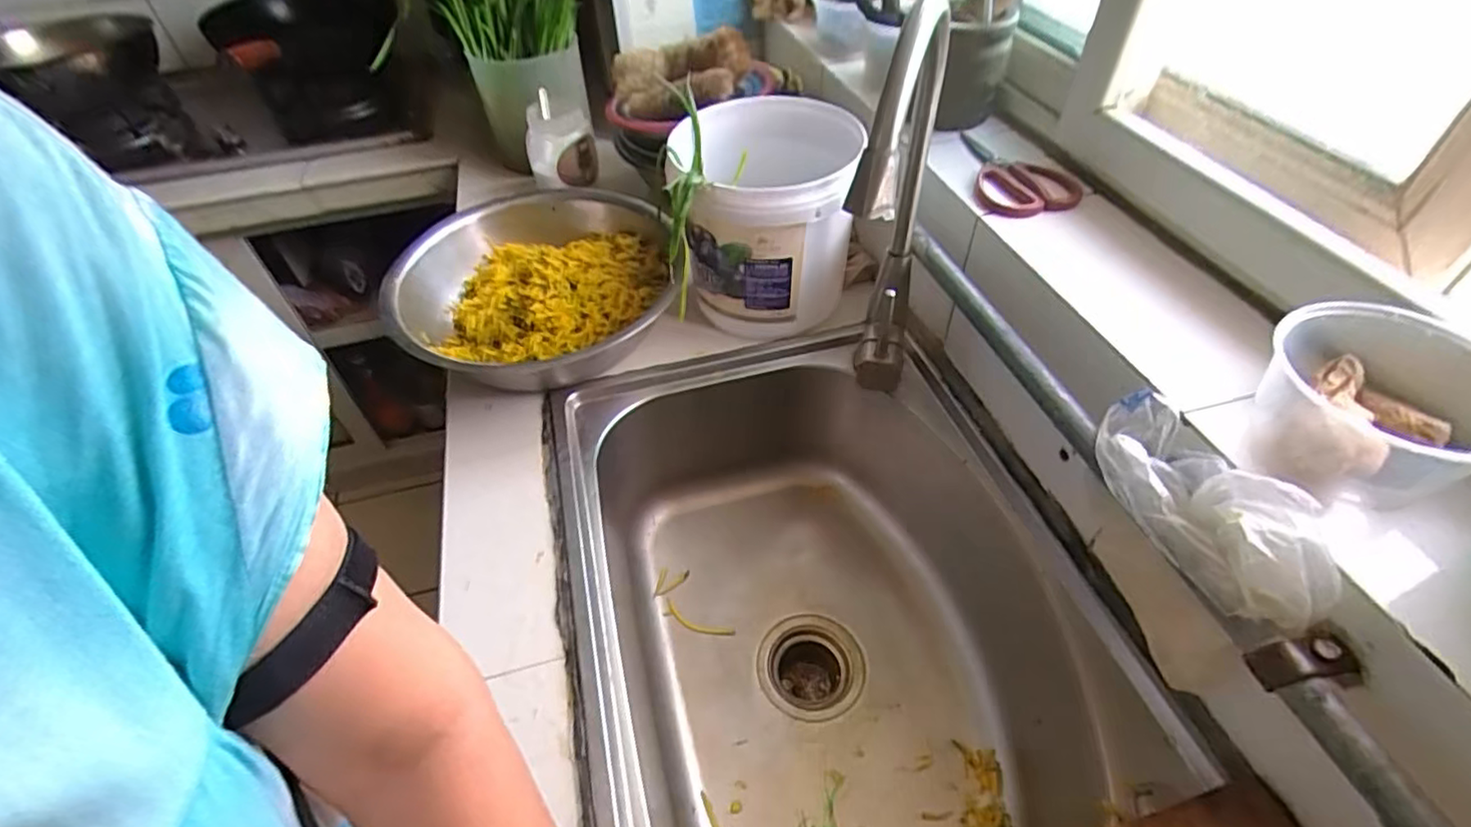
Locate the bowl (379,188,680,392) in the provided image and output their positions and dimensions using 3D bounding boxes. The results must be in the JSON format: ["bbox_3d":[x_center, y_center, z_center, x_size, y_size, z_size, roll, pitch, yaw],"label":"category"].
[{"bbox_3d":[-0.217,-0.138,0.730,0.277,0.118,0.301,-2,46,2],"label":"bowl"}]

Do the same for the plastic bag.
[{"bbox_3d":[0.267,0.043,0.370,0.054,0.049,0.149,-12,47,-8],"label":"plastic bag"}]

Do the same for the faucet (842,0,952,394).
[{"bbox_3d":[0.119,-0.125,0.505,0.045,0.337,0.211,8,46,13],"label":"faucet"}]

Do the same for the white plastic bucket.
[{"bbox_3d":[0.036,-0.220,0.726,0.187,0.200,0.224,-2,46,2],"label":"white plastic bucket"}]

